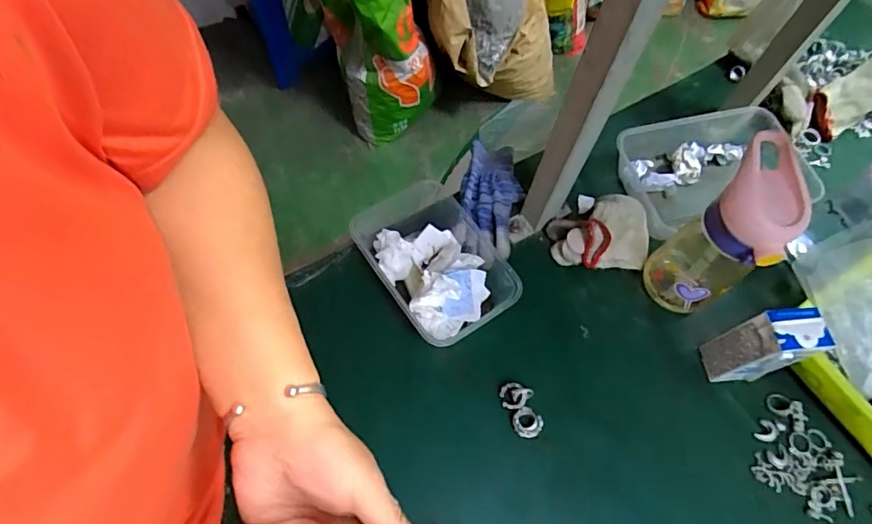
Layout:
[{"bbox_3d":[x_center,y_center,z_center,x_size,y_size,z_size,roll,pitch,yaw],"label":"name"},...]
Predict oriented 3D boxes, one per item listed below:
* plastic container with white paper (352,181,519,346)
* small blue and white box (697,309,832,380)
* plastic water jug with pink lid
[{"bbox_3d":[-0.001,0.001,0.527,0.126,0.057,0.174,-30,68,-18],"label":"plastic container with white paper"},{"bbox_3d":[0.309,0.084,0.486,0.055,0.120,0.044,1,62,-3],"label":"small blue and white box"},{"bbox_3d":[0.274,-0.023,0.484,0.066,0.183,0.080,31,65,12],"label":"plastic water jug with pink lid"}]

